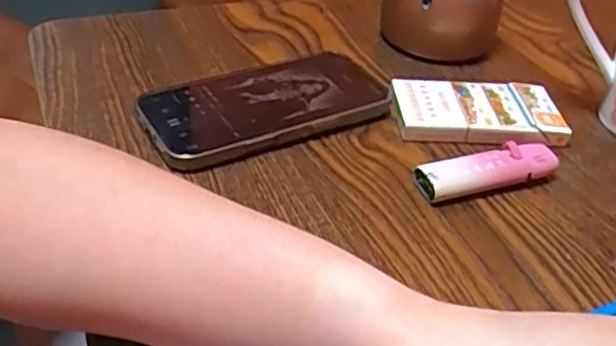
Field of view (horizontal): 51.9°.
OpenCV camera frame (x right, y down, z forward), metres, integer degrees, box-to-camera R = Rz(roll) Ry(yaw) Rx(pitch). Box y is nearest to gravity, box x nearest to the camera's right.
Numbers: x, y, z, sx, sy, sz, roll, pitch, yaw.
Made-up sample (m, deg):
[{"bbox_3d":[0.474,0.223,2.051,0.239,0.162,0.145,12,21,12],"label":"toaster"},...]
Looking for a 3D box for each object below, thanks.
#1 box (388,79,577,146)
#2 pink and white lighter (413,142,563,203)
[{"bbox_3d":[0.110,-0.039,0.409,0.107,0.015,0.057,2,39,-5],"label":"box"},{"bbox_3d":[0.103,-0.001,0.358,0.083,0.017,0.022,-10,42,-19],"label":"pink and white lighter"}]

